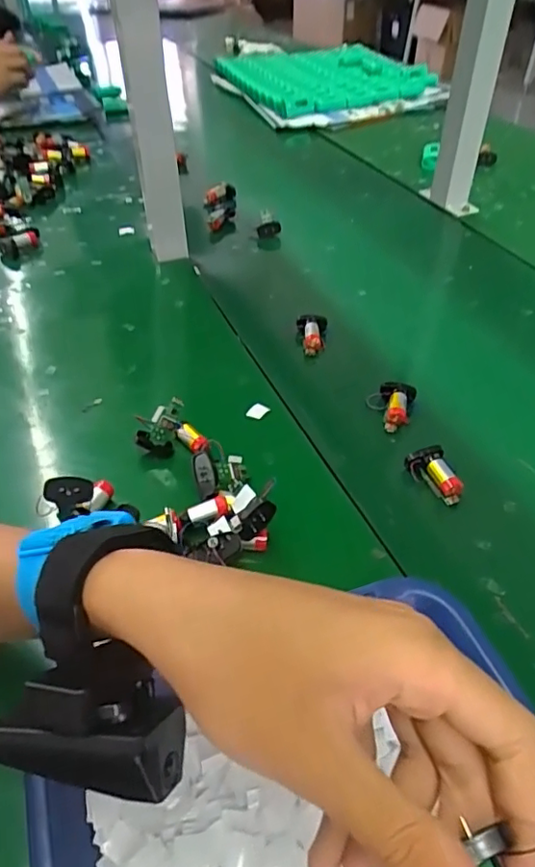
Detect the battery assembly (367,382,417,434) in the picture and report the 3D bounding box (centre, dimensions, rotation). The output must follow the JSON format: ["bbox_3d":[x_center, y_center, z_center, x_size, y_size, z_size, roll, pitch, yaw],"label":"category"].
[{"bbox_3d":[0.112,-0.026,0.525,0.041,0.021,0.045,13,45,13],"label":"battery assembly"}]

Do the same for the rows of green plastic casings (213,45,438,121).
[{"bbox_3d":[0.128,-0.878,1.396,0.404,0.062,0.486,-13,45,-13],"label":"rows of green plastic casings"}]

